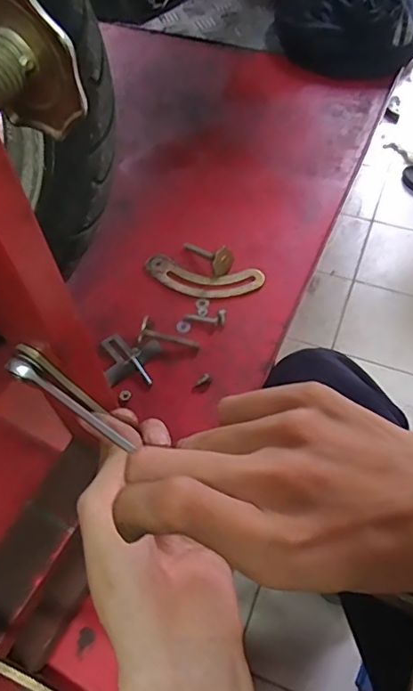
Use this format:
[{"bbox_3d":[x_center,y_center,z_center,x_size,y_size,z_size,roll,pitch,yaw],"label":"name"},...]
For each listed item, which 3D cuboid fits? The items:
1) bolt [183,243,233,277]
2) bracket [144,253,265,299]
[{"bbox_3d":[0.000,-0.104,0.577,0.028,0.025,0.067,-40,49,-20],"label":"bolt"},{"bbox_3d":[-0.006,-0.075,0.575,0.133,0.006,0.049,14,60,11],"label":"bracket"}]

